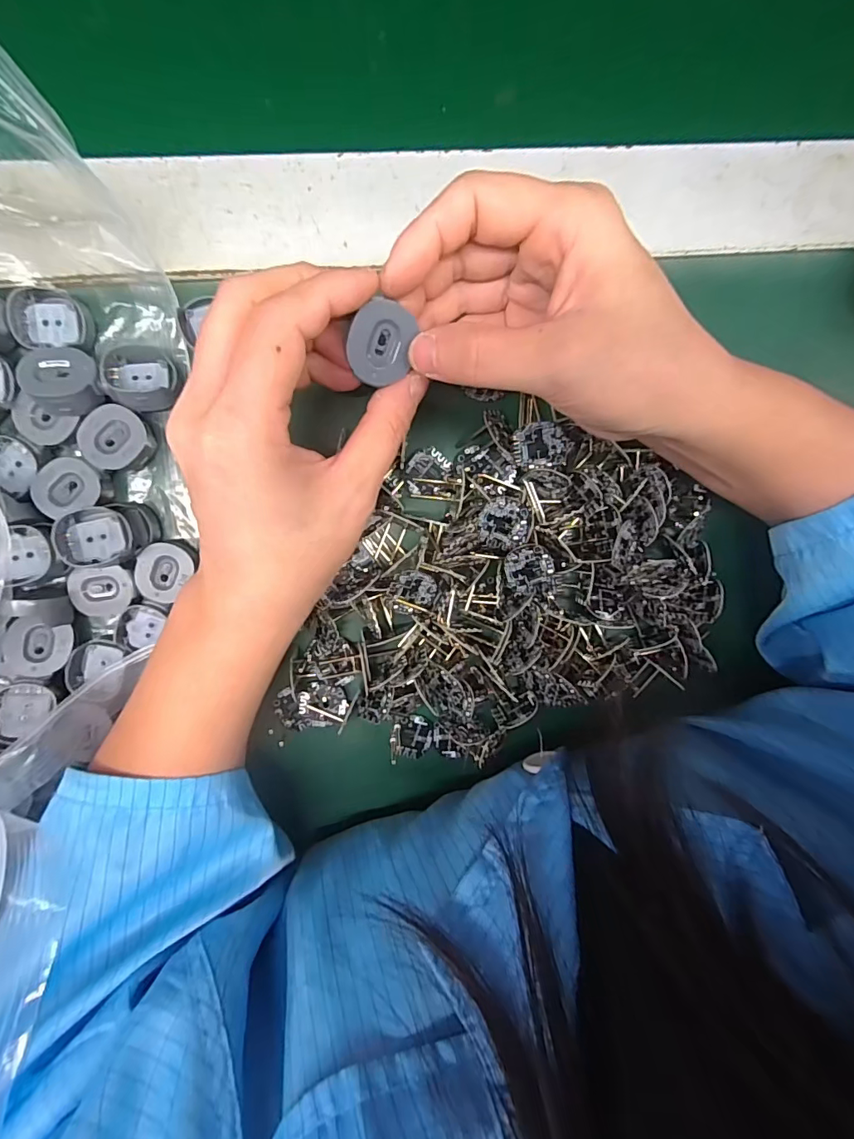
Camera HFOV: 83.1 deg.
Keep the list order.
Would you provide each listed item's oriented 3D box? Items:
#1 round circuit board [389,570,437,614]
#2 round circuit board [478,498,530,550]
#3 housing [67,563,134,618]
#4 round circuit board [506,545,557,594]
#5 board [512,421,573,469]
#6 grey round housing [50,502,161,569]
[{"bbox_3d":[-0.007,0.011,0.224,0.023,0.004,0.023,-9,120,-15],"label":"round circuit board"},{"bbox_3d":[0.036,-0.021,0.222,0.023,0.004,0.022,-1,112,-1],"label":"round circuit board"},{"bbox_3d":[-0.147,0.010,0.219,0.026,0.007,0.023,-8,99,-5],"label":"housing"},{"bbox_3d":[0.048,0.000,0.227,0.022,0.004,0.024,1,110,4],"label":"round circuit board"},{"bbox_3d":[0.052,-0.057,0.220,0.025,0.004,0.020,-5,114,15],"label":"board"},{"bbox_3d":[-0.140,-0.016,0.213,0.032,0.023,0.025,-6,99,-5],"label":"grey round housing"}]

